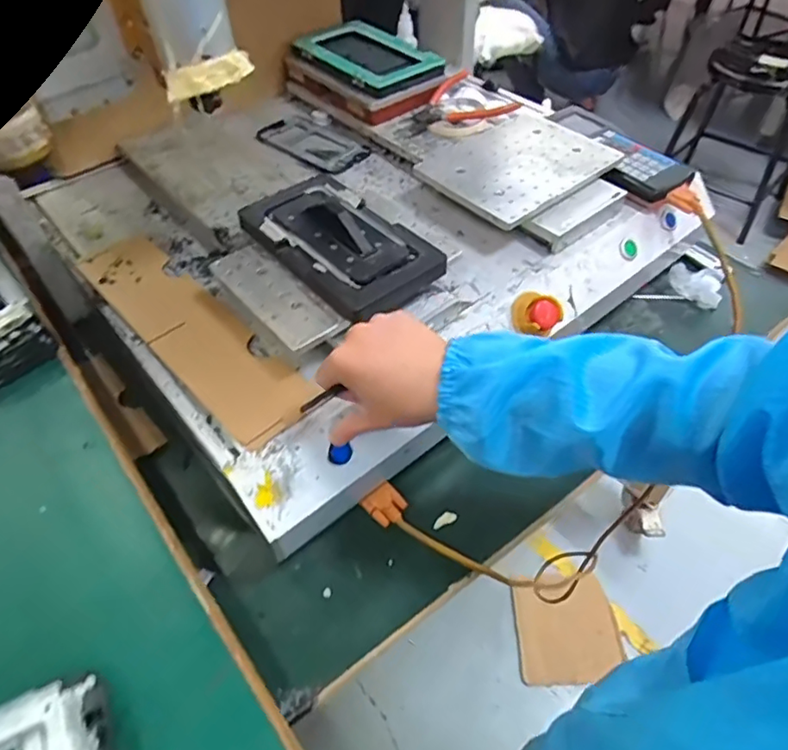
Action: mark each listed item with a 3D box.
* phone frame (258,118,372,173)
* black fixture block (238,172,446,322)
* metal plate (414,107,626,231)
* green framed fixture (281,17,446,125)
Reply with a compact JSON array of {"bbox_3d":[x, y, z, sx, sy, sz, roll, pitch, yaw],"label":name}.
[{"bbox_3d":[-0.110,-0.314,0.775,0.157,0.005,0.087,34,58,27],"label":"phone frame"},{"bbox_3d":[-0.050,-0.130,0.548,0.109,0.024,0.209,-33,56,-25],"label":"black fixture block"},{"bbox_3d":[0.138,-0.255,0.677,0.197,0.013,0.195,-31,51,-21],"label":"metal plate"},{"bbox_3d":[-0.041,-0.431,0.832,0.150,0.069,0.236,-29,54,-22],"label":"green framed fixture"}]

